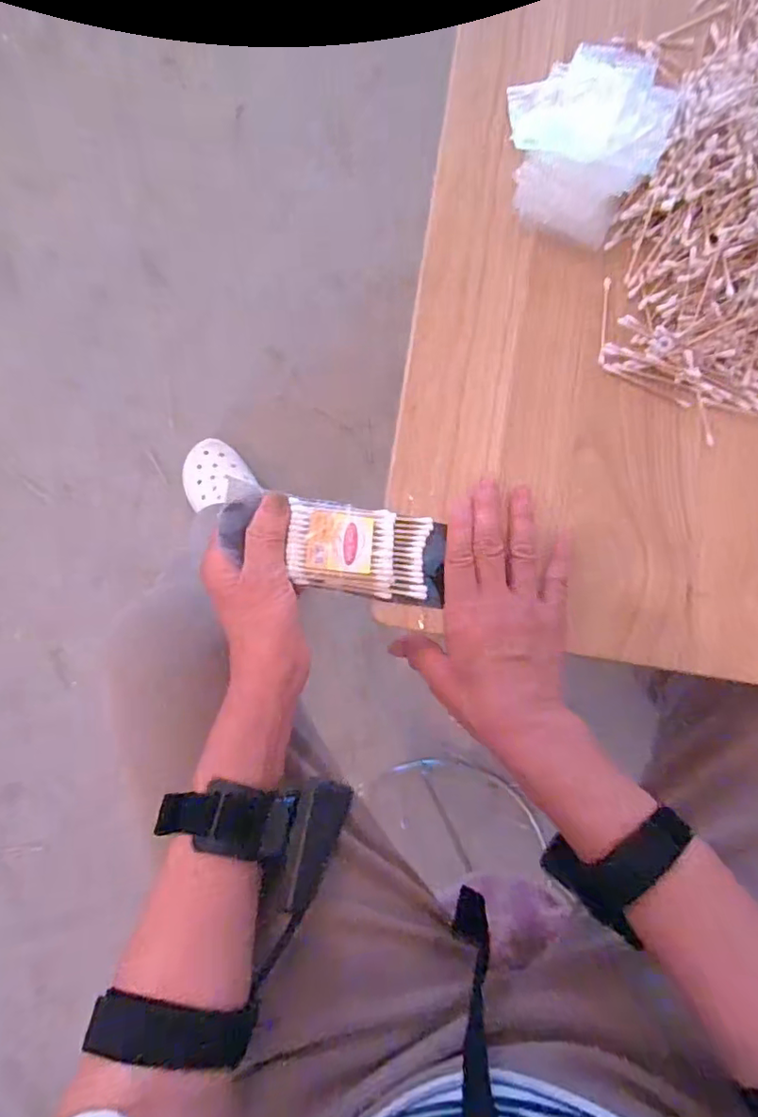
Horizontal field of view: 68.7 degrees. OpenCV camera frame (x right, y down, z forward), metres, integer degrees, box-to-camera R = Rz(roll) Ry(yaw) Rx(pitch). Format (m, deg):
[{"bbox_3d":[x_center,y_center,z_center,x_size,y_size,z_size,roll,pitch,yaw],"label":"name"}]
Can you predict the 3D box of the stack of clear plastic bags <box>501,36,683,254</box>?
[{"bbox_3d":[0.163,-0.340,0.433,0.120,0.029,0.186,22,82,1],"label":"stack of clear plastic bags"}]

